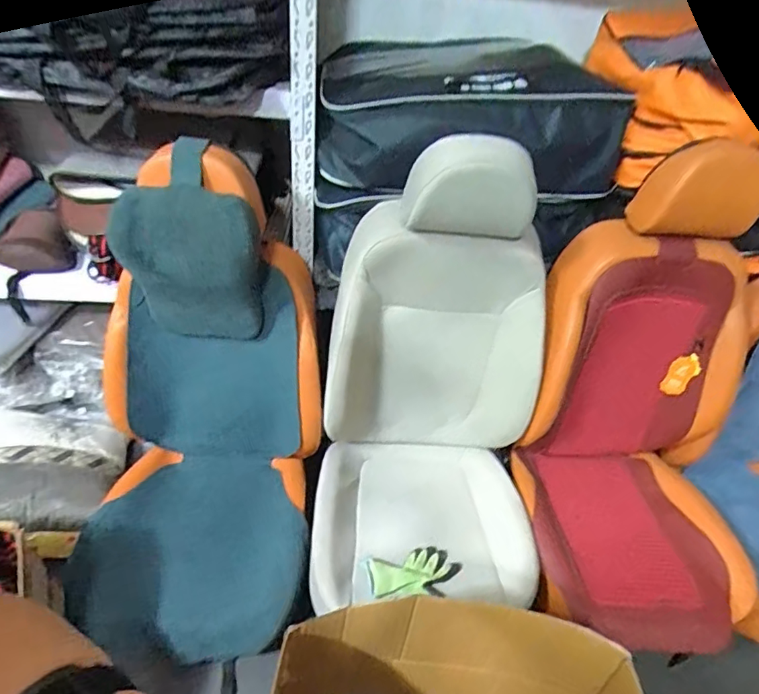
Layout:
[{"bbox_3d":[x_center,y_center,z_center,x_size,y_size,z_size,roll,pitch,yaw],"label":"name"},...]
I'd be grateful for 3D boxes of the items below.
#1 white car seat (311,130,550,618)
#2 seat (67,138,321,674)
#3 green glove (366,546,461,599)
[{"bbox_3d":[0.132,0.085,1.037,0.497,0.844,0.455,5,38,-3],"label":"white car seat"},{"bbox_3d":[-0.404,0.112,1.103,0.555,0.811,0.660,-3,39,-13],"label":"seat"},{"bbox_3d":[0.074,0.469,1.049,0.201,0.026,0.102,0,37,-29],"label":"green glove"}]

